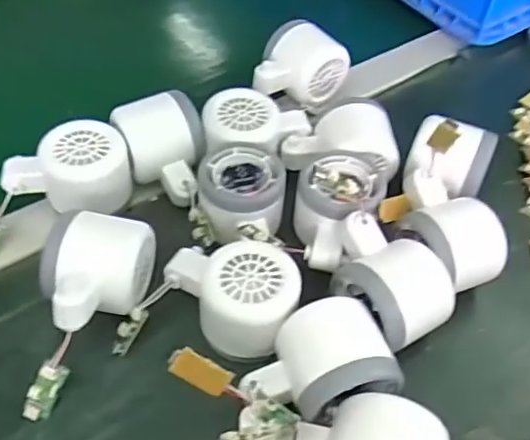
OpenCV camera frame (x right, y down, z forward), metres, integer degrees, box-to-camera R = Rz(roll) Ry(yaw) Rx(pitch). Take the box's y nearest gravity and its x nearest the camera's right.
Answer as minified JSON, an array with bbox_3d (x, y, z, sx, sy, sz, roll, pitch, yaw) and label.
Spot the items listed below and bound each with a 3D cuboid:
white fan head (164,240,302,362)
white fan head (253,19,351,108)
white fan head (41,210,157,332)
[{"bbox_3d":[-0.022,0.048,0.363,0.082,0.047,0.061,10,49,5],"label":"white fan head"},{"bbox_3d":[0.026,-0.128,0.511,0.065,0.051,0.077,32,54,22],"label":"white fan head"},{"bbox_3d":[-0.104,0.038,0.362,0.056,0.056,0.075,12,49,7],"label":"white fan head"}]

